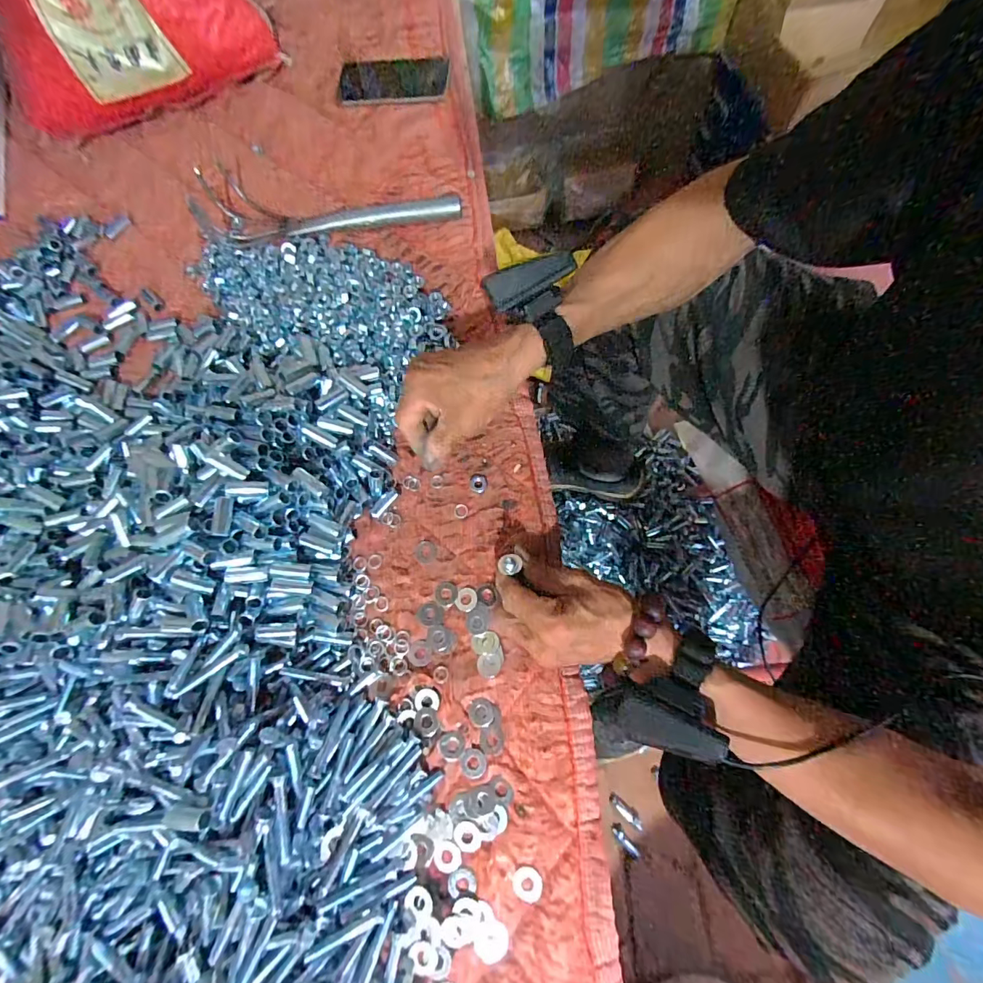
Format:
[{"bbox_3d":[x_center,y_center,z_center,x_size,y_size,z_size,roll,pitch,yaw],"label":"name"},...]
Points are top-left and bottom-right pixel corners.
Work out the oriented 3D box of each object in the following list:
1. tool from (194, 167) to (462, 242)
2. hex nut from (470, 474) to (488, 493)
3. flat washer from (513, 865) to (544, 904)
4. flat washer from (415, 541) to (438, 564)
[{"bbox_3d":[-0.201,-0.346,0.547,0.322,0.025,0.088,4,73,3],"label":"tool"},{"bbox_3d":[-0.013,-0.009,0.455,0.018,0.006,0.021,1,73,2],"label":"hex nut"},{"bbox_3d":[0.028,0.305,0.344,0.023,0.004,0.023,3,73,3],"label":"flat washer"},{"bbox_3d":[-0.064,0.059,0.436,0.021,0.004,0.022,-1,73,2],"label":"flat washer"}]

